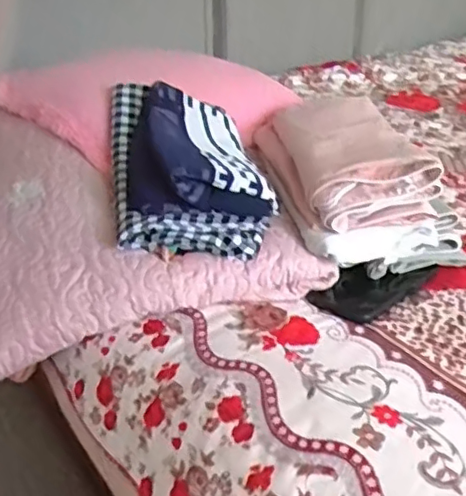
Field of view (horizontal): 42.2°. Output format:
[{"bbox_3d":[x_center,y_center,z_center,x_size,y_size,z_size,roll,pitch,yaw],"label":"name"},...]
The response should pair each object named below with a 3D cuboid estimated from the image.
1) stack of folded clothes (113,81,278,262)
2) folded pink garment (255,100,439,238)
[{"bbox_3d":[-0.054,-0.098,0.686,0.158,0.096,0.250,-6,30,-7],"label":"stack of folded clothes"},{"bbox_3d":[0.127,-0.114,0.721,0.136,0.066,0.266,-7,30,-9],"label":"folded pink garment"}]

